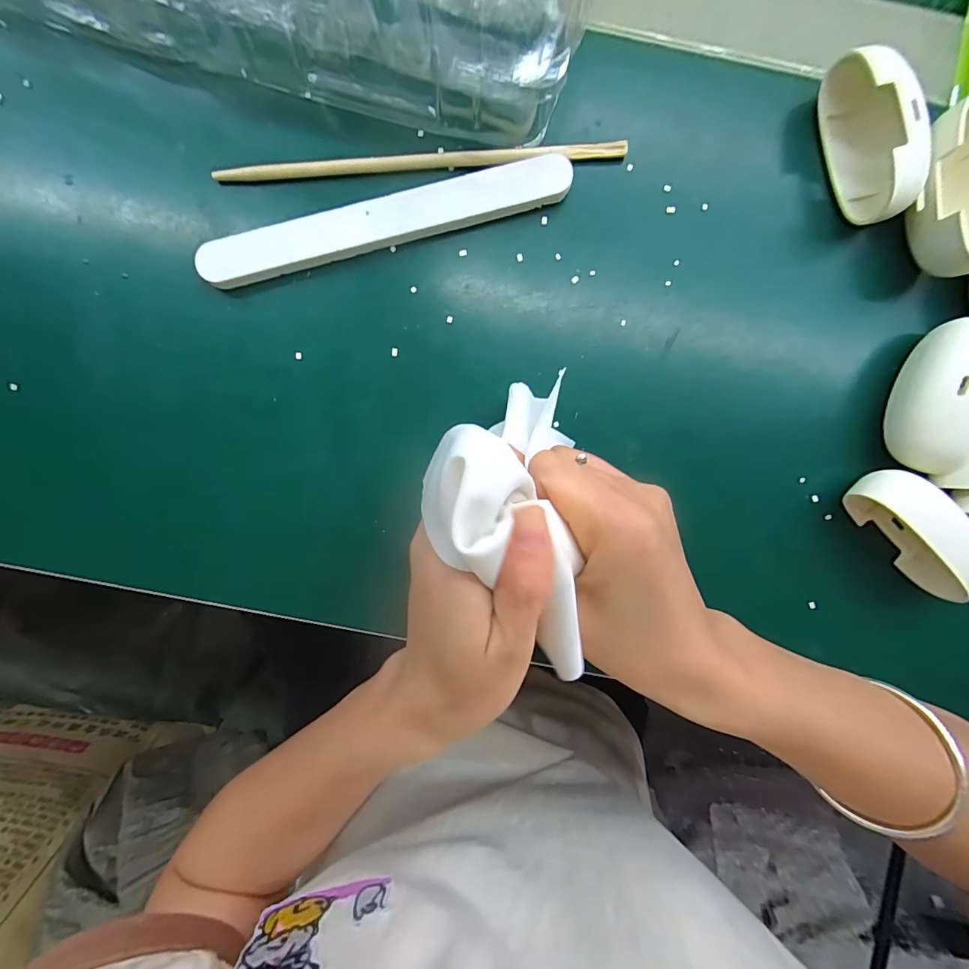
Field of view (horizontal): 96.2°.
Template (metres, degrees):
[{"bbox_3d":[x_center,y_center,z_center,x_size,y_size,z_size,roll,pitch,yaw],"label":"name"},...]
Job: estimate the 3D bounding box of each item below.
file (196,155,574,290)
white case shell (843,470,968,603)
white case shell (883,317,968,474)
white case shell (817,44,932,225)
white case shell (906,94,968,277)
[{"bbox_3d":[-0.046,-0.121,0.200,0.170,0.007,0.021,-15,100,-1],"label":"file"},{"bbox_3d":[0.204,0.022,0.203,0.028,0.028,0.065,-40,94,2],"label":"white case shell"},{"bbox_3d":[0.205,-0.041,0.198,0.026,0.028,0.067,15,94,-2],"label":"white case shell"},{"bbox_3d":[0.171,-0.153,0.189,0.024,0.022,0.069,-17,94,1],"label":"white case shell"},{"bbox_3d":[0.207,-0.127,0.193,0.029,0.029,0.069,-6,94,0],"label":"white case shell"}]

